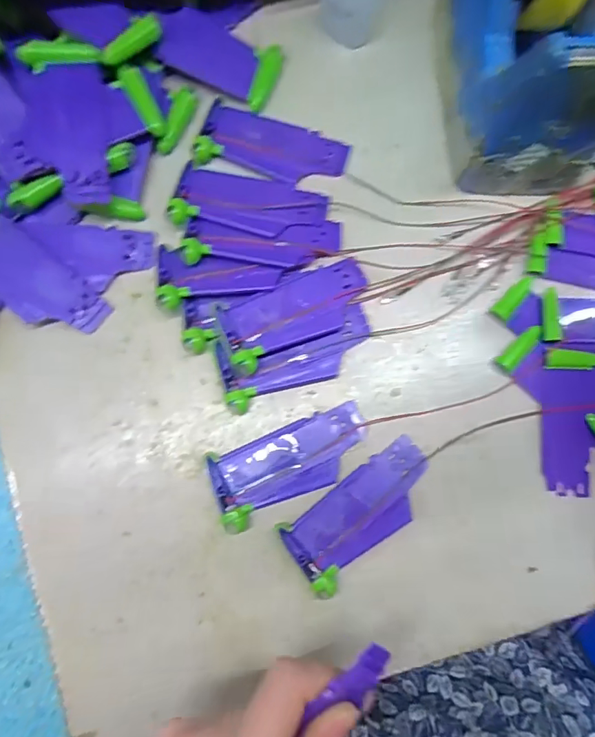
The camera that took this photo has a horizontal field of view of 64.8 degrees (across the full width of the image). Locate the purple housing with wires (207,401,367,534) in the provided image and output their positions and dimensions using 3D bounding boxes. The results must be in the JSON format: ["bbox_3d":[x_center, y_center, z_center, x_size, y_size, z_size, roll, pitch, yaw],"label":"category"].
[{"bbox_3d":[-0.002,0.052,0.257,0.088,0.008,0.040,-20,83,-4],"label":"purple housing with wires"}]

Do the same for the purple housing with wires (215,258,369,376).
[{"bbox_3d":[0.001,-0.032,0.264,0.087,0.018,0.038,-24,83,-4],"label":"purple housing with wires"}]

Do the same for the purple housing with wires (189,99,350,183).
[{"bbox_3d":[-0.014,-0.133,0.284,0.087,0.008,0.039,16,82,1],"label":"purple housing with wires"}]

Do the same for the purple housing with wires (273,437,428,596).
[{"bbox_3d":[0.036,0.077,0.252,0.087,0.012,0.040,-34,84,-5],"label":"purple housing with wires"}]

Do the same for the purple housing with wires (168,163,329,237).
[{"bbox_3d":[-0.027,-0.097,0.276,0.087,0.009,0.036,9,82,0],"label":"purple housing with wires"}]

